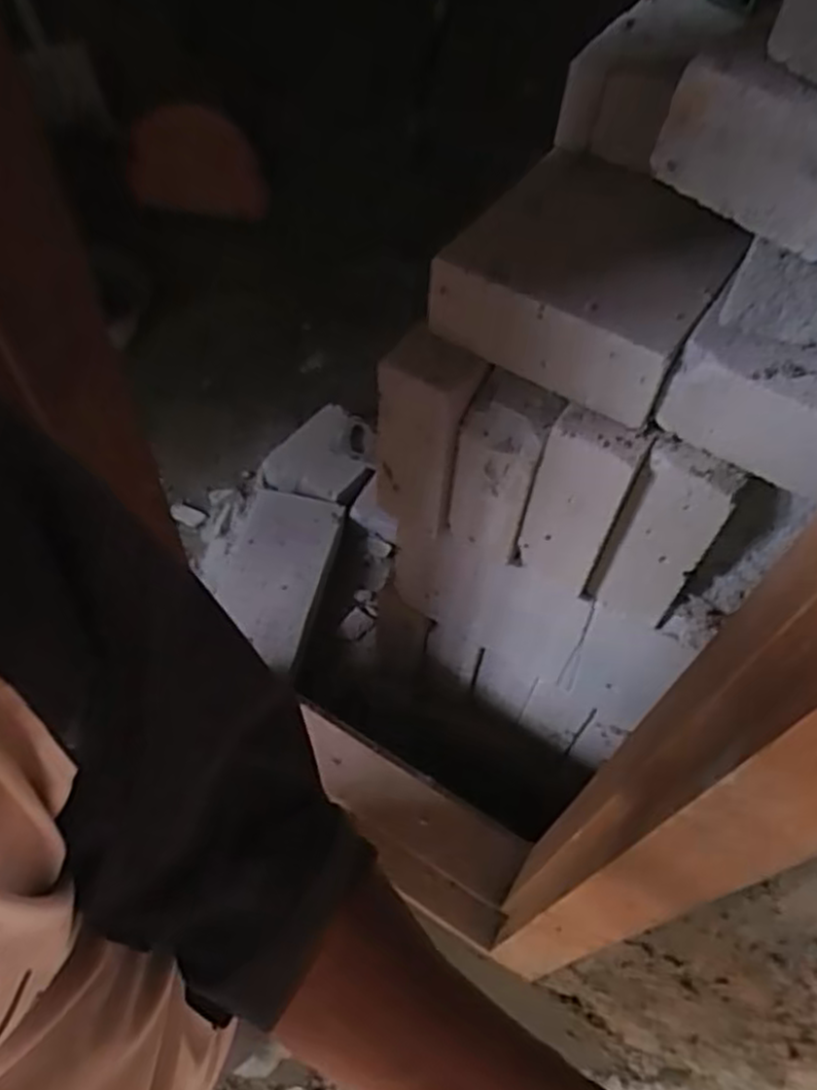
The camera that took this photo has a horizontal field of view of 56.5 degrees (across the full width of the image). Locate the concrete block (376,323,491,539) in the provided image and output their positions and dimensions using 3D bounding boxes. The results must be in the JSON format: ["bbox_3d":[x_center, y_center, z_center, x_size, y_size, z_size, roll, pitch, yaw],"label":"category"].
[{"bbox_3d":[0.012,-0.095,0.694,0.079,0.195,0.050,29,59,15],"label":"concrete block"}]

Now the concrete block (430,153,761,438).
[{"bbox_3d":[0.145,-0.225,0.628,0.210,0.080,0.199,30,60,15],"label":"concrete block"}]

